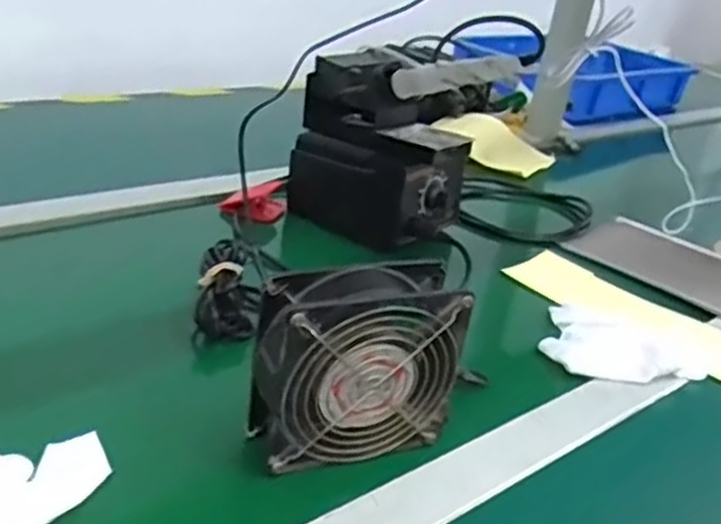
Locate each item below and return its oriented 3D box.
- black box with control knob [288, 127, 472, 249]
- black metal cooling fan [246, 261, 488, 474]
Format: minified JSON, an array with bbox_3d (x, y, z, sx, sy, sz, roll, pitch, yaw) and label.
[{"bbox_3d":[0.017,-0.086,0.762,0.154,0.099,0.109,24,31,27],"label":"black box with control knob"},{"bbox_3d":[-0.002,0.061,0.460,0.127,0.112,0.046,-5,31,-24],"label":"black metal cooling fan"}]

